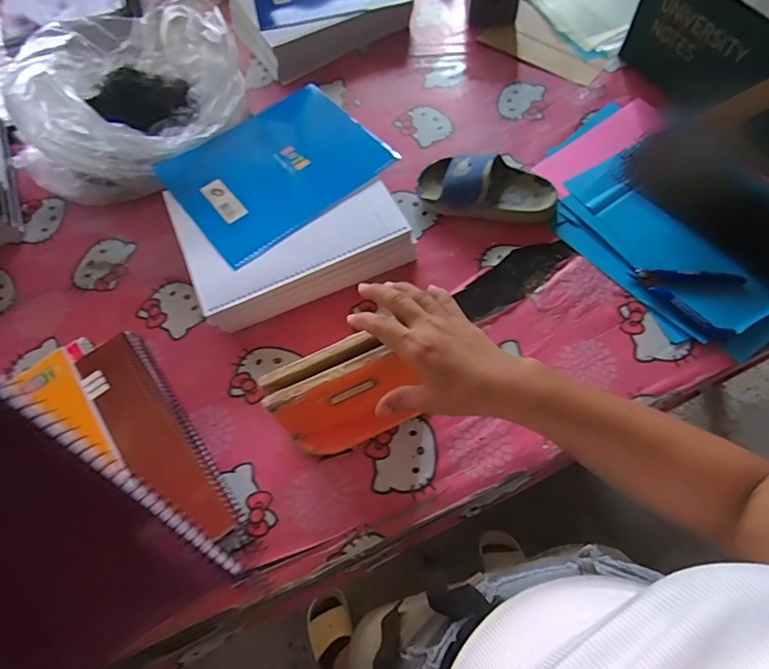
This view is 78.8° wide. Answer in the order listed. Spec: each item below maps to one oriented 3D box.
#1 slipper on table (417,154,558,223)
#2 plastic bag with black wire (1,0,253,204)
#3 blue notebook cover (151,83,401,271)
[{"bbox_3d":[0.132,-0.193,0.599,0.177,0.058,0.082,7,64,7],"label":"slipper on table"},{"bbox_3d":[-0.331,-0.329,0.652,0.266,0.141,0.311,20,67,13],"label":"plastic bag with black wire"},{"bbox_3d":[-0.140,-0.218,0.602,0.250,0.012,0.206,-37,68,-14],"label":"blue notebook cover"}]

